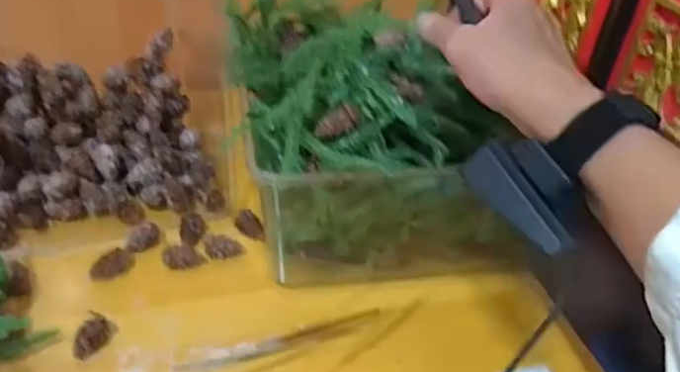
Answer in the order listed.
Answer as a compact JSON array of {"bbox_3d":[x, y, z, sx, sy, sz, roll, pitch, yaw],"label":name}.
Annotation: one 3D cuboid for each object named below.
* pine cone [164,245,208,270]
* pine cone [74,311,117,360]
[{"bbox_3d":[-0.143,0.065,0.548,0.034,0.017,0.018,-13,43,-24],"label":"pine cone"},{"bbox_3d":[-0.195,0.117,0.471,0.021,0.019,0.035,15,39,9],"label":"pine cone"}]

